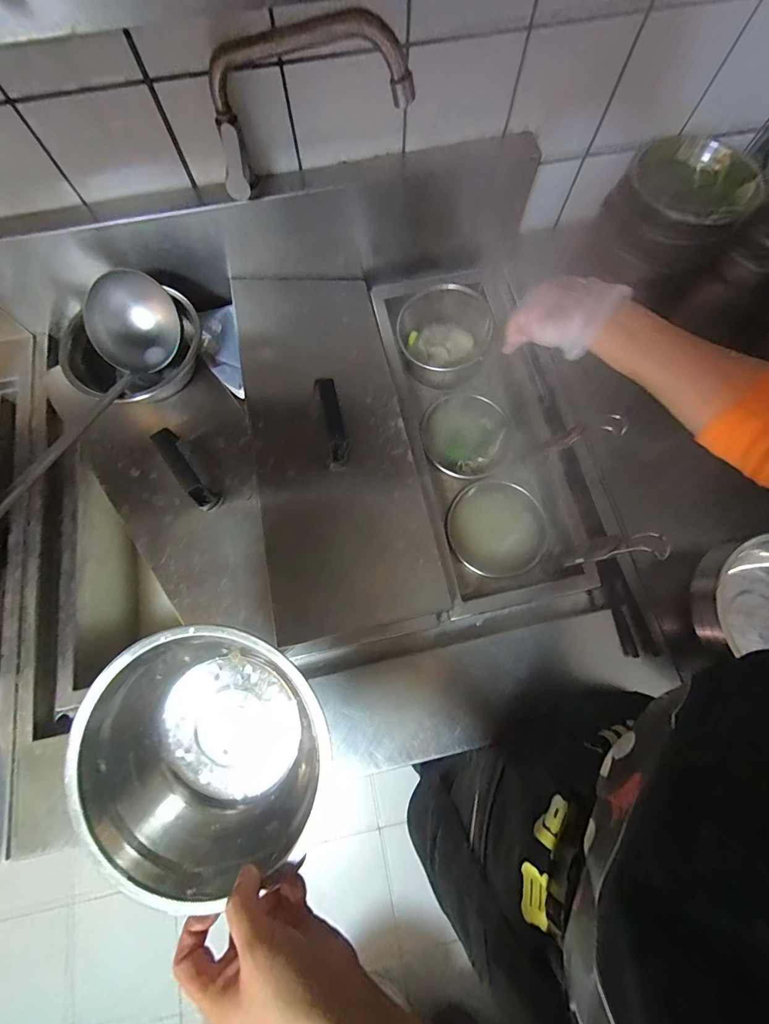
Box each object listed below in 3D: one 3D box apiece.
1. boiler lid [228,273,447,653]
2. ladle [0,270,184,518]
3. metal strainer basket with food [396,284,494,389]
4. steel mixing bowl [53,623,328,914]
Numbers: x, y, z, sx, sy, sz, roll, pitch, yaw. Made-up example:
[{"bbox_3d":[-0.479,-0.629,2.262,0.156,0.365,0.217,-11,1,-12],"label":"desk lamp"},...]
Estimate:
[{"bbox_3d":[-0.074,-0.100,0.539,0.219,0.043,0.525,-11,77,-3],"label":"boiler lid"},{"bbox_3d":[-0.439,-0.144,0.526,0.095,0.113,0.419,32,77,9],"label":"ladle"},{"bbox_3d":[0.104,-0.300,0.662,0.148,0.084,0.148,3,74,1],"label":"metal strainer basket with food"},{"bbox_3d":[-0.145,0.190,0.302,0.182,0.073,0.186,0,77,-1],"label":"steel mixing bowl"}]

